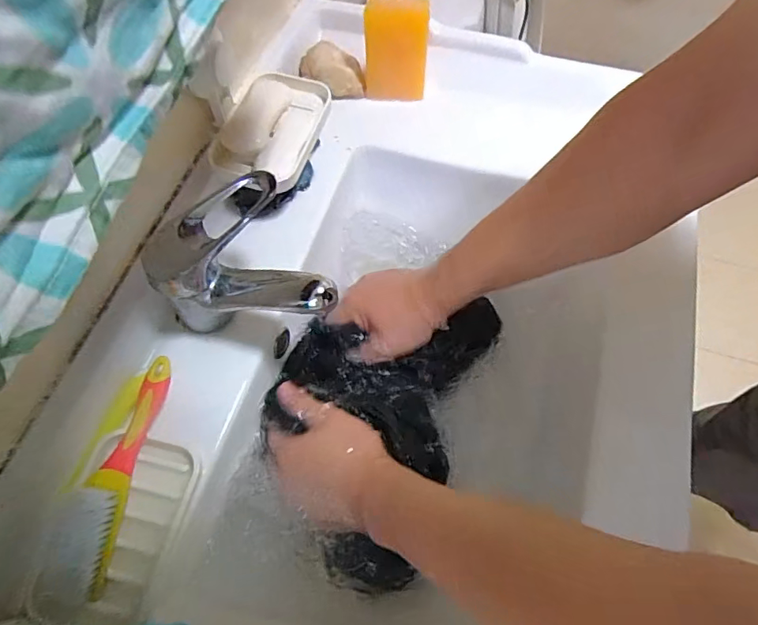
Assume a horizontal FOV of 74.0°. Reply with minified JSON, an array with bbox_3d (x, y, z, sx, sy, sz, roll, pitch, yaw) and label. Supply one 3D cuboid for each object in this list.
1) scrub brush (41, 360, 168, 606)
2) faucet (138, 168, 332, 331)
[{"bbox_3d":[-0.195,0.116,0.371,0.039,0.037,0.167,7,62,4],"label":"scrub brush"},{"bbox_3d":[-0.096,-0.040,0.400,0.135,0.105,0.091,7,62,4],"label":"faucet"}]

